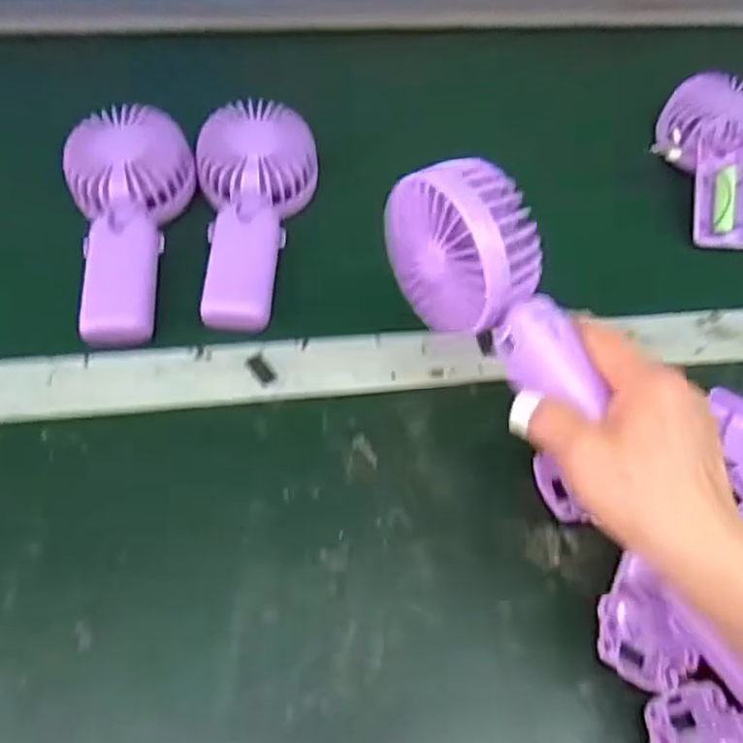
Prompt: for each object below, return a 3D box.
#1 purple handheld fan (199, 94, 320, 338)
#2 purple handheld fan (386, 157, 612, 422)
[{"bbox_3d":[-0.085,-0.109,0.502,0.080,0.035,0.175,4,68,-2],"label":"purple handheld fan"},{"bbox_3d":[0.060,-0.044,0.362,0.047,0.076,0.135,-22,60,-18],"label":"purple handheld fan"}]

